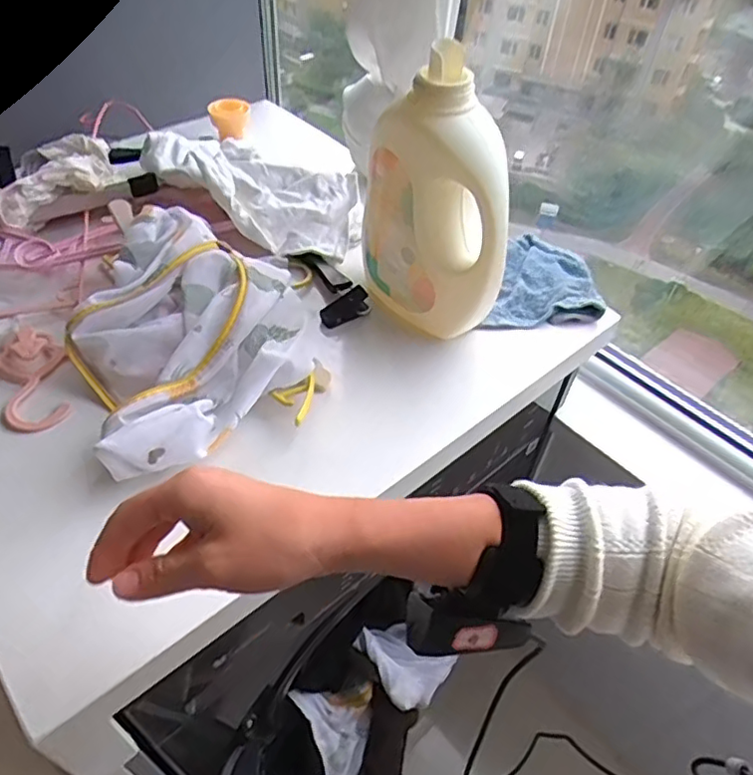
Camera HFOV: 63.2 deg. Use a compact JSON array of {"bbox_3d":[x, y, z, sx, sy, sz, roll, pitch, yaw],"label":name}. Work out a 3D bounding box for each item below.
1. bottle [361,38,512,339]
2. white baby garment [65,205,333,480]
[{"bbox_3d":[0.060,-0.167,0.592,0.081,0.246,0.155,-21,53,-21],"label":"bottle"},{"bbox_3d":[-0.165,-0.057,0.583,0.218,0.073,0.289,-6,49,-10],"label":"white baby garment"}]

